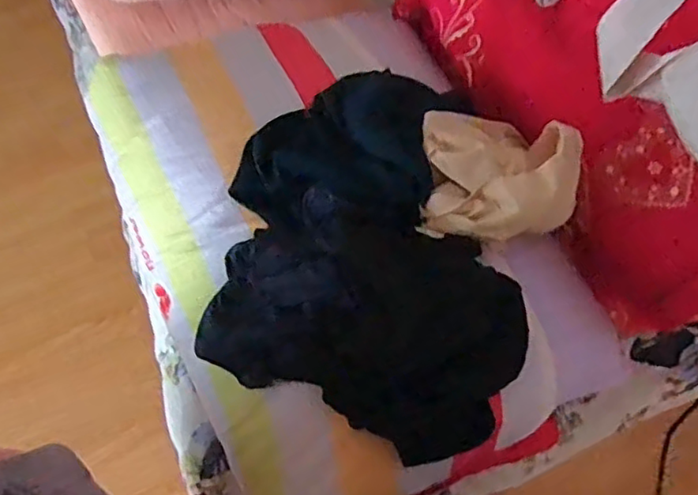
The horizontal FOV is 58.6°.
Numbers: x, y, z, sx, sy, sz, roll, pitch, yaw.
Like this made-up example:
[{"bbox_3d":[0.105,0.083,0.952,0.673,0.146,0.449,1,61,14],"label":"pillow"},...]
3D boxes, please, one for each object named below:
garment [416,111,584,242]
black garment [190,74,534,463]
[{"bbox_3d":[0.164,-0.077,0.683,0.169,0.065,0.159,4,67,3],"label":"garment"},{"bbox_3d":[0.028,-0.008,0.668,0.319,0.047,0.402,9,68,5],"label":"black garment"}]

